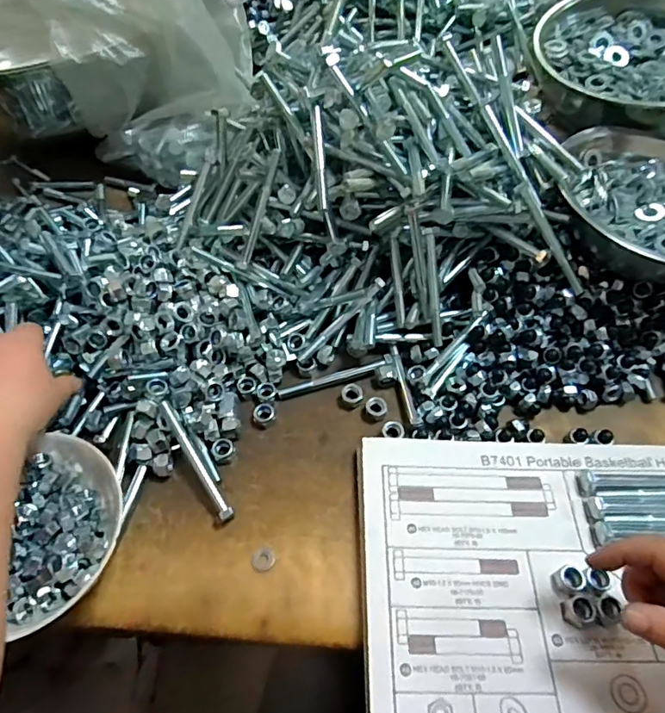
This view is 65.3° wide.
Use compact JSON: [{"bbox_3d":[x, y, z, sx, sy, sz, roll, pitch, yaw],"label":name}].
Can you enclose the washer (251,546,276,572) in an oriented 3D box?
[{"bbox_3d":[-0.050,0.147,0.376,0.016,0.004,0.017,0,57,0],"label":"washer"}]

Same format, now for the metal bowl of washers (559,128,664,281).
[{"bbox_3d":[0.288,-0.141,0.462,0.178,0.054,0.167,0,57,0],"label":"metal bowl of washers"}]

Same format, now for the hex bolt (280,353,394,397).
[{"bbox_3d":[0.003,0.017,0.462,0.104,0.015,0.015,-12,57,-8],"label":"hex bolt"}]

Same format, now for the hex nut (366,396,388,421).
[{"bbox_3d":[0.037,0.044,0.440,0.018,0.010,0.017,8,57,6],"label":"hex nut"}]

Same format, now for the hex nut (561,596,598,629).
[{"bbox_3d":[0.164,0.170,0.346,0.020,0.007,0.017,-20,59,-12],"label":"hex nut"}]

